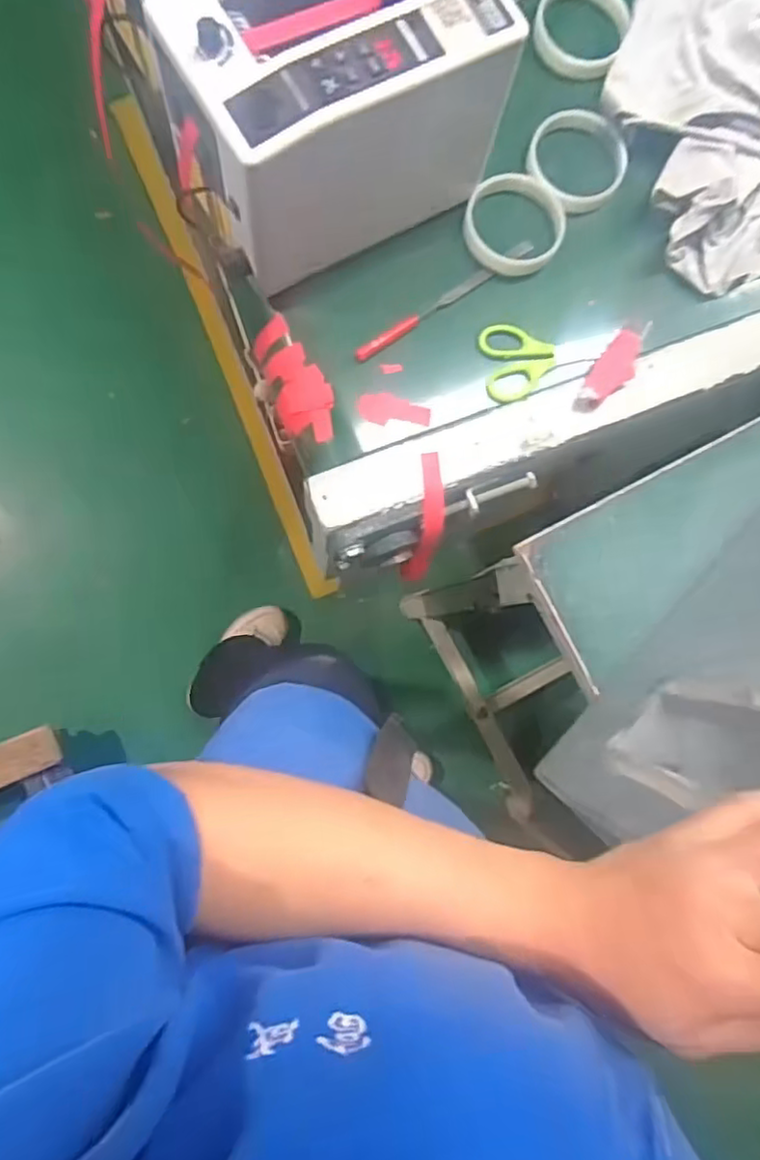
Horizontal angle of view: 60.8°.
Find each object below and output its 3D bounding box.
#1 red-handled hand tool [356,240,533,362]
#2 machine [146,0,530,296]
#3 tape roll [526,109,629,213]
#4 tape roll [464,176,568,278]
[{"bbox_3d":[0.056,-0.234,0.537,0.184,0.011,0.011,-37,88,-7],"label":"red-handled hand tool"},{"bbox_3d":[-0.021,-0.349,0.464,0.238,0.144,0.148,-30,87,-7],"label":"machine"},{"bbox_3d":[0.171,-0.361,0.550,0.085,0.009,0.085,0,84,-4],"label":"tape roll"},{"bbox_3d":[0.112,-0.297,0.543,0.084,0.012,0.080,0,84,-4],"label":"tape roll"}]

